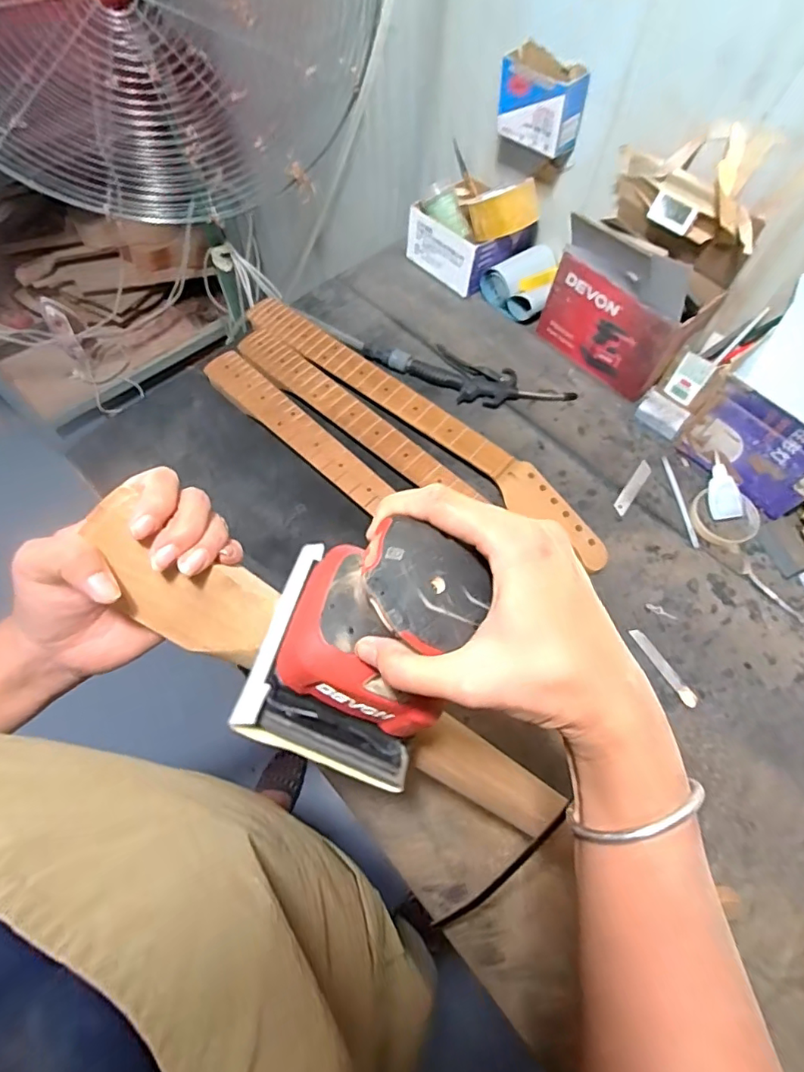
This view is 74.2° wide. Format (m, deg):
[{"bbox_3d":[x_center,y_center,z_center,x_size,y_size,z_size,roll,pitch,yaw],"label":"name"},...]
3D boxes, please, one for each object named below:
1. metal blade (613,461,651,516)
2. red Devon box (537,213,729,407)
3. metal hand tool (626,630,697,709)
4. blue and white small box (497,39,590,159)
[{"bbox_3d":[0.324,-0.068,0.744,0.020,0.004,0.098,34,68,15],"label":"metal blade"},{"bbox_3d":[0.320,-0.333,0.755,0.199,0.210,0.106,41,70,17],"label":"red Devon box"},{"bbox_3d":[0.312,0.156,0.634,0.016,0.005,0.104,-27,67,-13],"label":"metal hand tool"},{"bbox_3d":[0.191,-0.598,0.736,0.117,0.089,0.058,35,68,15],"label":"blue and white small box"}]

